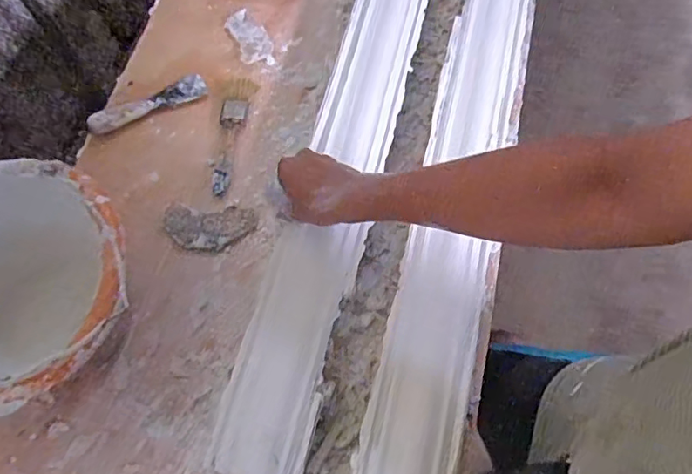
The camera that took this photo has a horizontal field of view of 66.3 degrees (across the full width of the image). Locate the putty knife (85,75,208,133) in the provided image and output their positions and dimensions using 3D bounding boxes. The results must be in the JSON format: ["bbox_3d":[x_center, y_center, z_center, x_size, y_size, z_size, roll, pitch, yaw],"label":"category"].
[{"bbox_3d":[-0.293,-0.197,0.787,0.178,0.014,0.046,-28,70,-9],"label":"putty knife"}]

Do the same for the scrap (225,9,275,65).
[{"bbox_3d":[-0.150,-0.315,0.840,0.054,0.005,0.114,-23,69,-7],"label":"scrap"}]

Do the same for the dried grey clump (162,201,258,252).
[{"bbox_3d":[-0.183,-0.013,0.707,0.121,0.016,0.061,3,68,3],"label":"dried grey clump"}]

